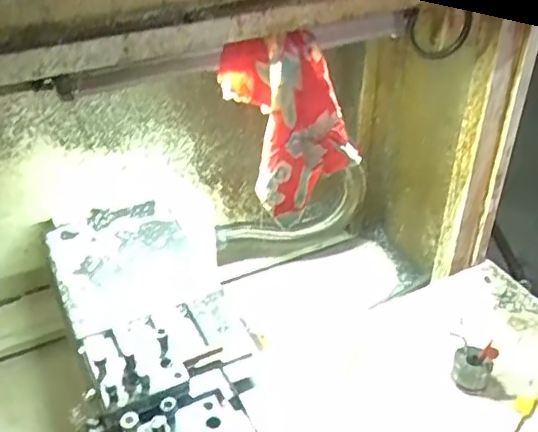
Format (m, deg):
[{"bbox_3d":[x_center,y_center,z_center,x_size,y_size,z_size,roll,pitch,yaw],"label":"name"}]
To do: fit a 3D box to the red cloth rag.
[{"bbox_3d":[0.024,-0.105,0.700,0.127,0.208,0.086,-24,41,-27],"label":"red cloth rag"}]

